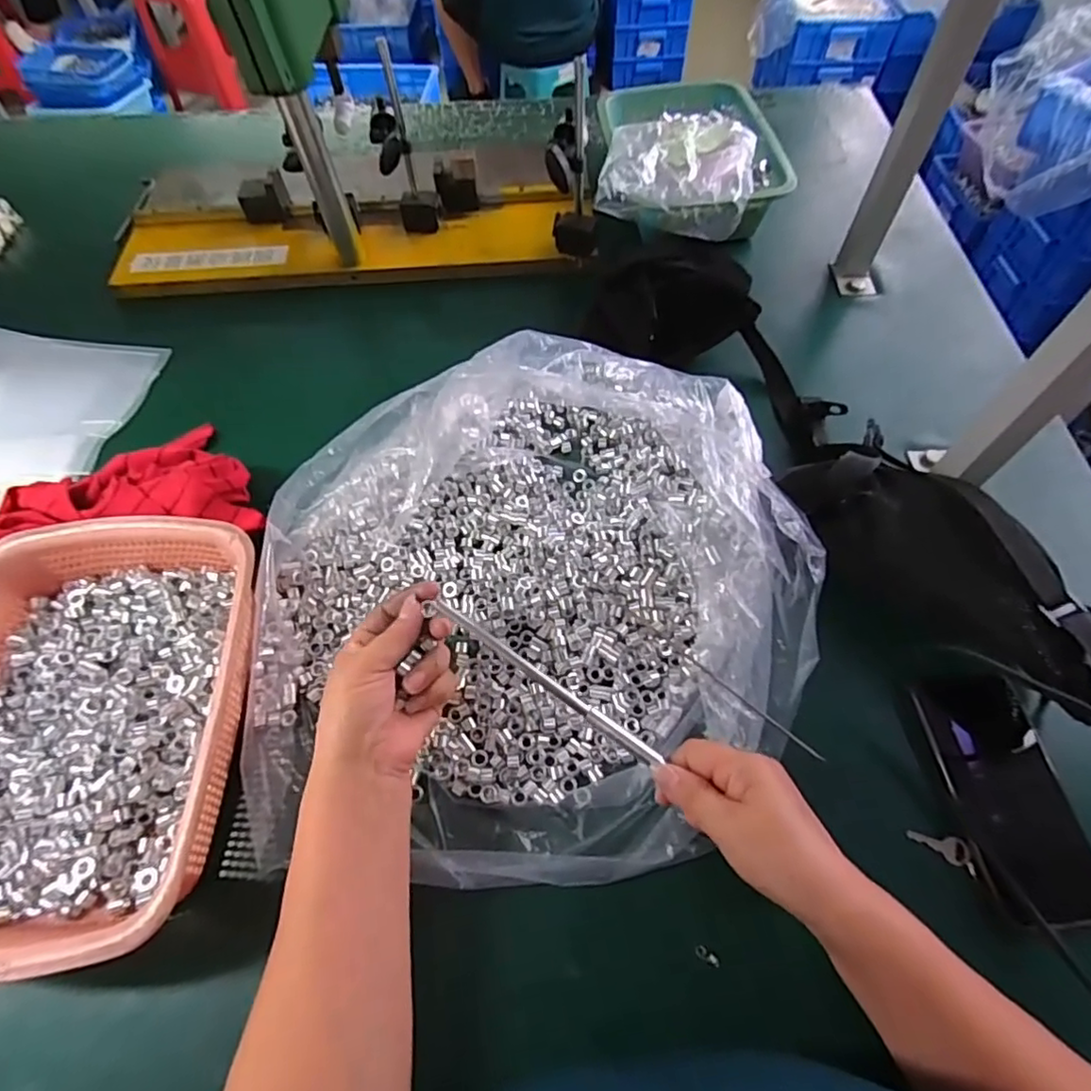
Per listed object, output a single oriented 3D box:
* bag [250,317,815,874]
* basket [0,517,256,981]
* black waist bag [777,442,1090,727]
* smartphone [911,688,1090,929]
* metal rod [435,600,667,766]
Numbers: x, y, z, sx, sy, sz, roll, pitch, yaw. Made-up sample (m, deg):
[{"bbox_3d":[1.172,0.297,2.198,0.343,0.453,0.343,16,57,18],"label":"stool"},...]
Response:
[{"bbox_3d":[-0.020,0.019,0.480,0.435,0.087,0.440,-8,60,-4],"label":"bag"},{"bbox_3d":[-0.329,0.127,0.433,0.214,0.066,0.294,-2,60,0],"label":"basket"},{"bbox_3d":[0.288,0.024,0.461,0.127,0.083,0.257,-28,63,-14],"label":"black waist bag"},{"bbox_3d":[0.327,0.177,0.418,0.073,0.004,0.149,-7,60,-3],"label":"smartphone"},{"bbox_3d":[0.000,0.091,0.400,0.180,0.011,0.008,35,66,4],"label":"metal rod"}]

